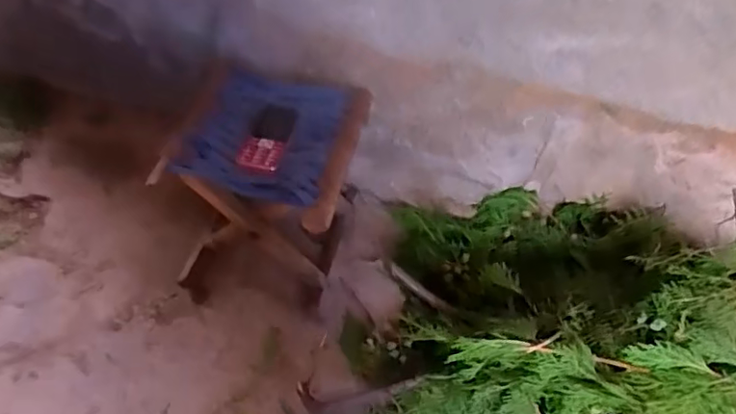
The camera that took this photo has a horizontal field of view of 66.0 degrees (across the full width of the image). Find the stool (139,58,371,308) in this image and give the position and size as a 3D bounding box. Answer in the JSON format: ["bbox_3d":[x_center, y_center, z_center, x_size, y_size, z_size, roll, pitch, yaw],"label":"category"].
[{"bbox_3d":[-0.138,-0.028,0.874,0.233,0.262,0.297,12,46,5],"label":"stool"}]

